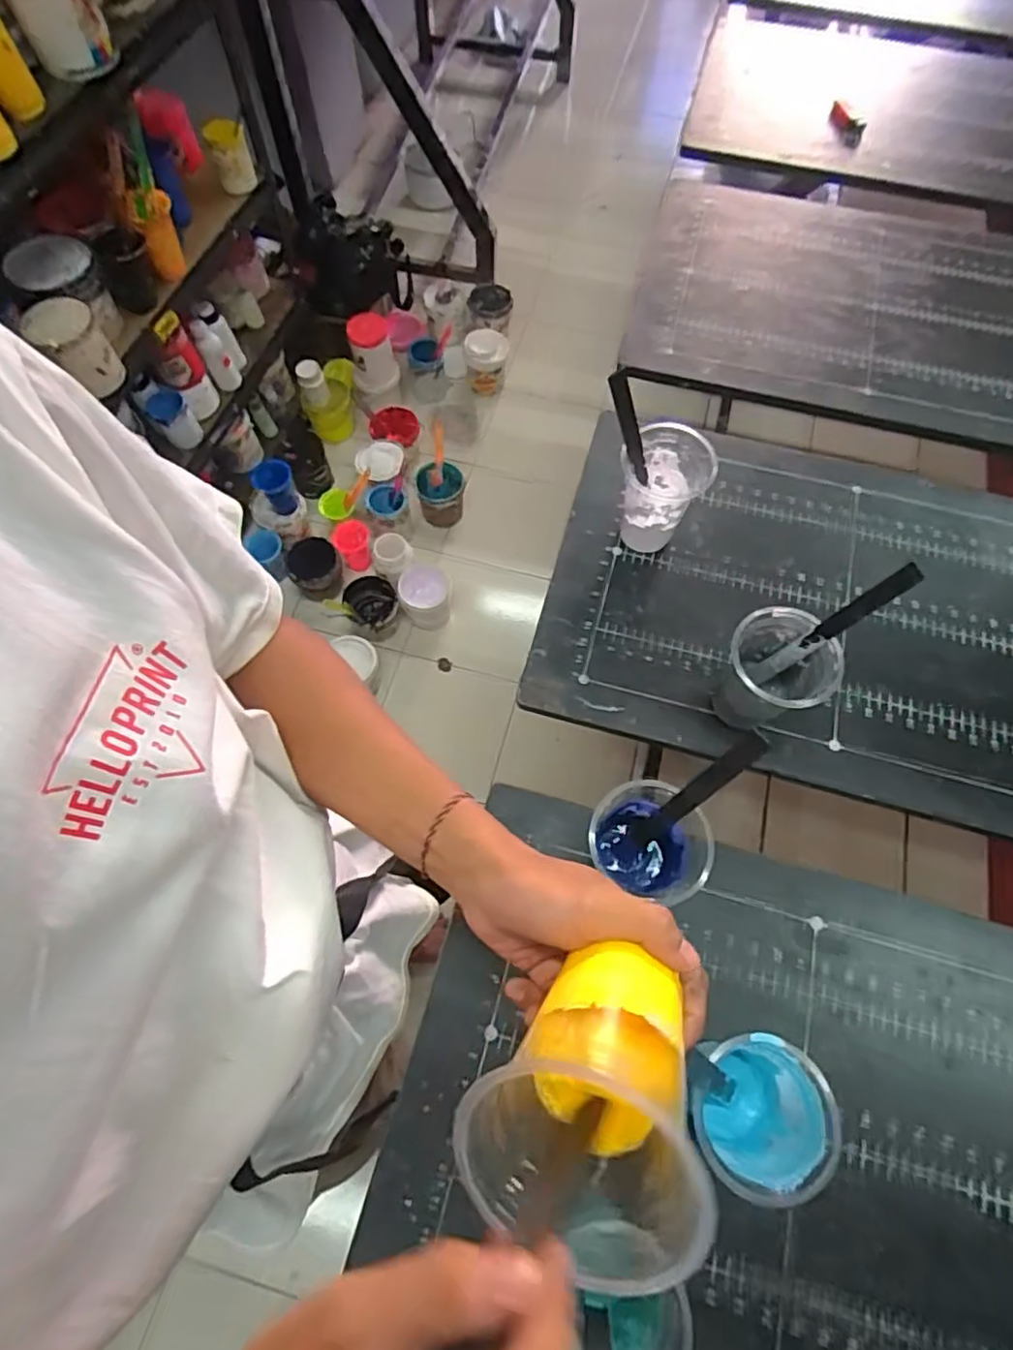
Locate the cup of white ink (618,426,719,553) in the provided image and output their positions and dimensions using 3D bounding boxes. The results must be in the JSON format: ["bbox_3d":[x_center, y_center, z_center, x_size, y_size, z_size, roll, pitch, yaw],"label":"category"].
[{"bbox_3d":[0.158,-0.187,0.660,0.087,0.116,0.079,17,69,9],"label":"cup of white ink"}]

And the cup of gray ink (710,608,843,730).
[{"bbox_3d":[0.234,0.004,0.576,0.082,0.115,0.087,-24,69,-8],"label":"cup of gray ink"}]

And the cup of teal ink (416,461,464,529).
[{"bbox_3d":[-0.165,-0.461,1.648,0.117,0.106,0.119,0,67,0],"label":"cup of teal ink"}]

